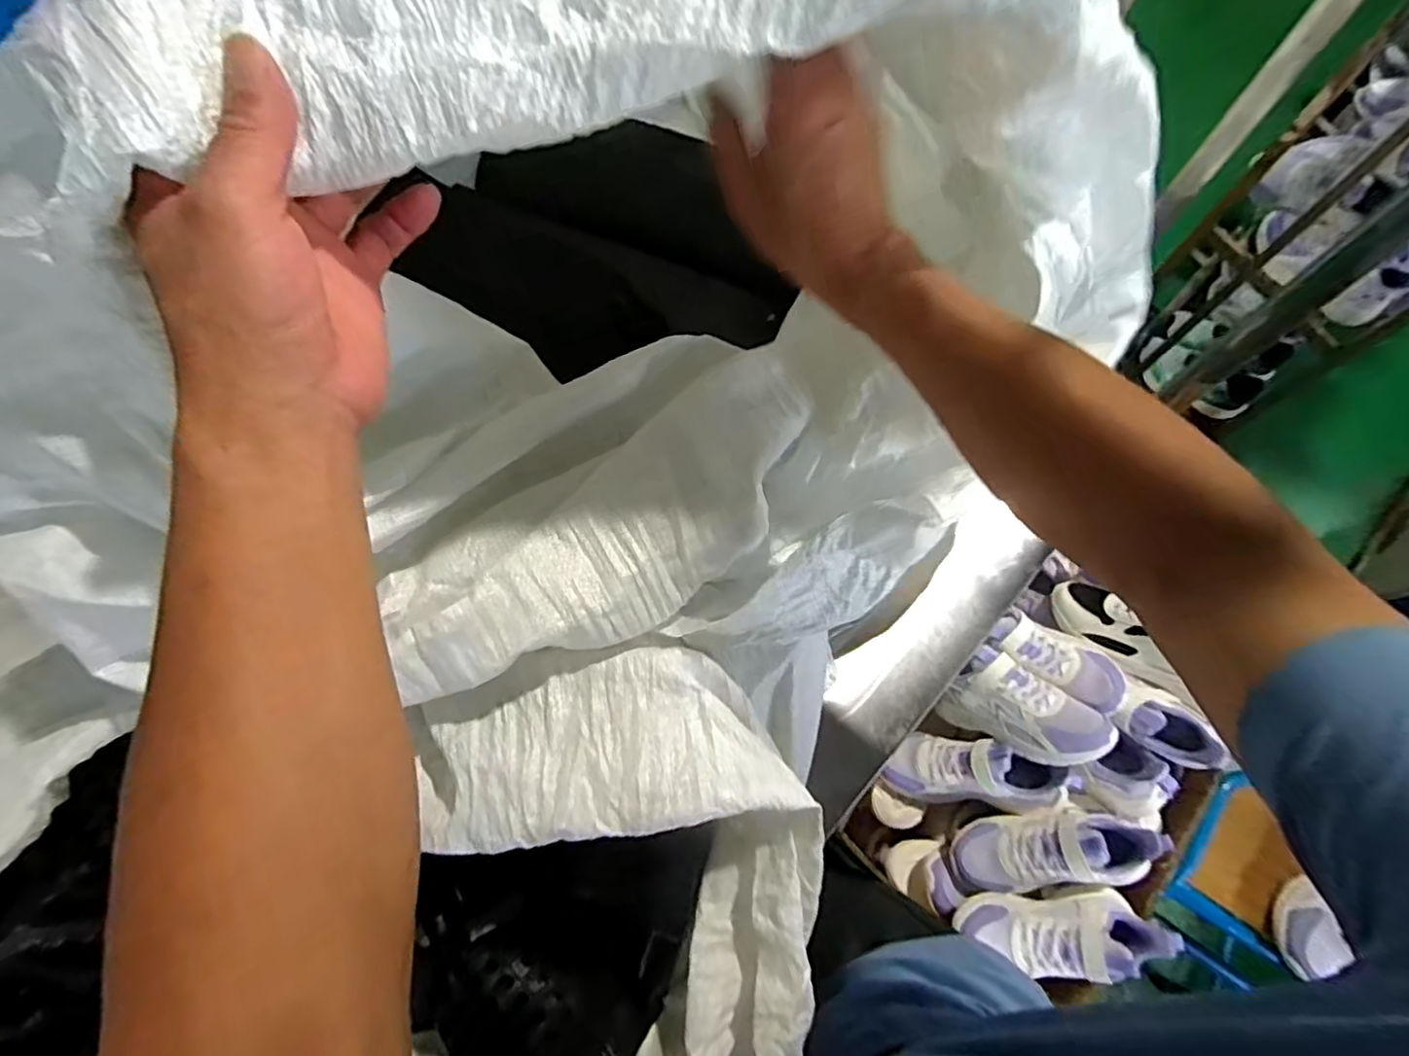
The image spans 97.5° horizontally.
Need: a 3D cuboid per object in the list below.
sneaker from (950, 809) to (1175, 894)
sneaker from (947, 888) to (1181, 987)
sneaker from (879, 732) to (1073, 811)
[{"bbox_3d":[0.451,0.418,0.796,0.245,0.125,0.092,-17,69,22],"label":"sneaker"},{"bbox_3d":[0.443,0.484,0.743,0.245,0.109,0.093,-3,71,1],"label":"sneaker"},{"bbox_3d":[0.372,0.342,0.860,0.231,0.112,0.090,-4,68,28],"label":"sneaker"}]

